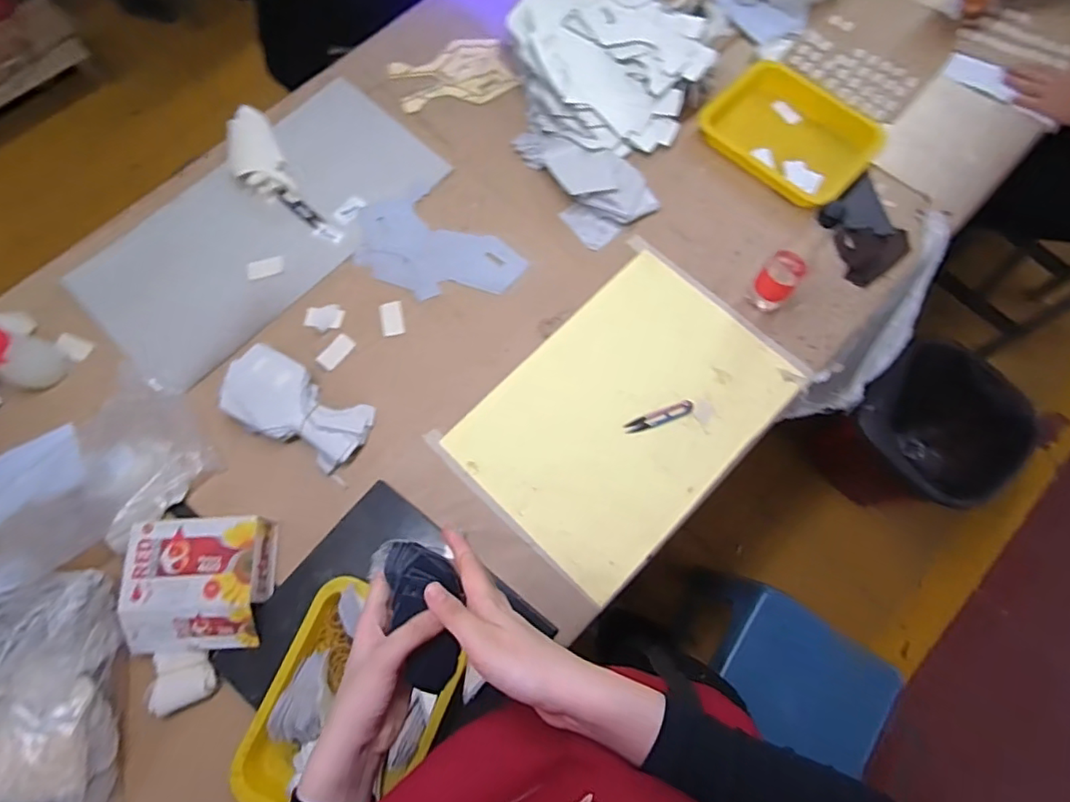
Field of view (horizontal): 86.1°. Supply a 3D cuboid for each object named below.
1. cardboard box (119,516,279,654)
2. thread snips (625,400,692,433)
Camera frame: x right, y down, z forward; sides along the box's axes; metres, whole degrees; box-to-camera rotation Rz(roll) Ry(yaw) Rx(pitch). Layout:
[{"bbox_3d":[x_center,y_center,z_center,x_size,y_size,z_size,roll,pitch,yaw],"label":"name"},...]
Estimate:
[{"bbox_3d":[-0.428,0.235,0.740,0.158,0.075,0.159,-1,73,1],"label":"cardboard box"},{"bbox_3d":[0.180,0.024,0.830,0.103,0.007,0.022,-20,73,-5],"label":"thread snips"}]

